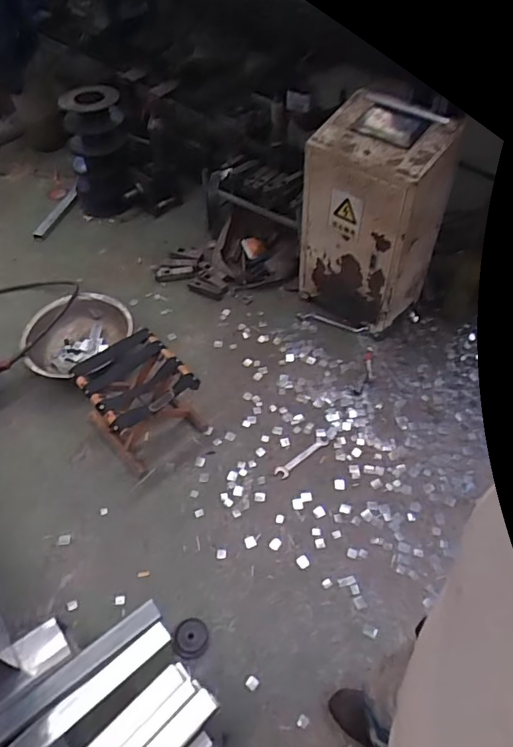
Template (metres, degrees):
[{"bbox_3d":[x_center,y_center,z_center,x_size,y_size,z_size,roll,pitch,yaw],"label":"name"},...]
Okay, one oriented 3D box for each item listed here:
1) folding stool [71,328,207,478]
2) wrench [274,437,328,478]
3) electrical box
[{"bbox_3d":[-0.372,0.089,1.684,0.306,0.266,0.306,-38,58,-25],"label":"folding stool"},{"bbox_3d":[0.147,0.270,1.702,0.209,0.007,0.046,-35,57,-24],"label":"wrench"},{"bbox_3d":[0.394,-0.529,1.853,0.438,0.738,0.338,27,57,23],"label":"electrical box"}]

